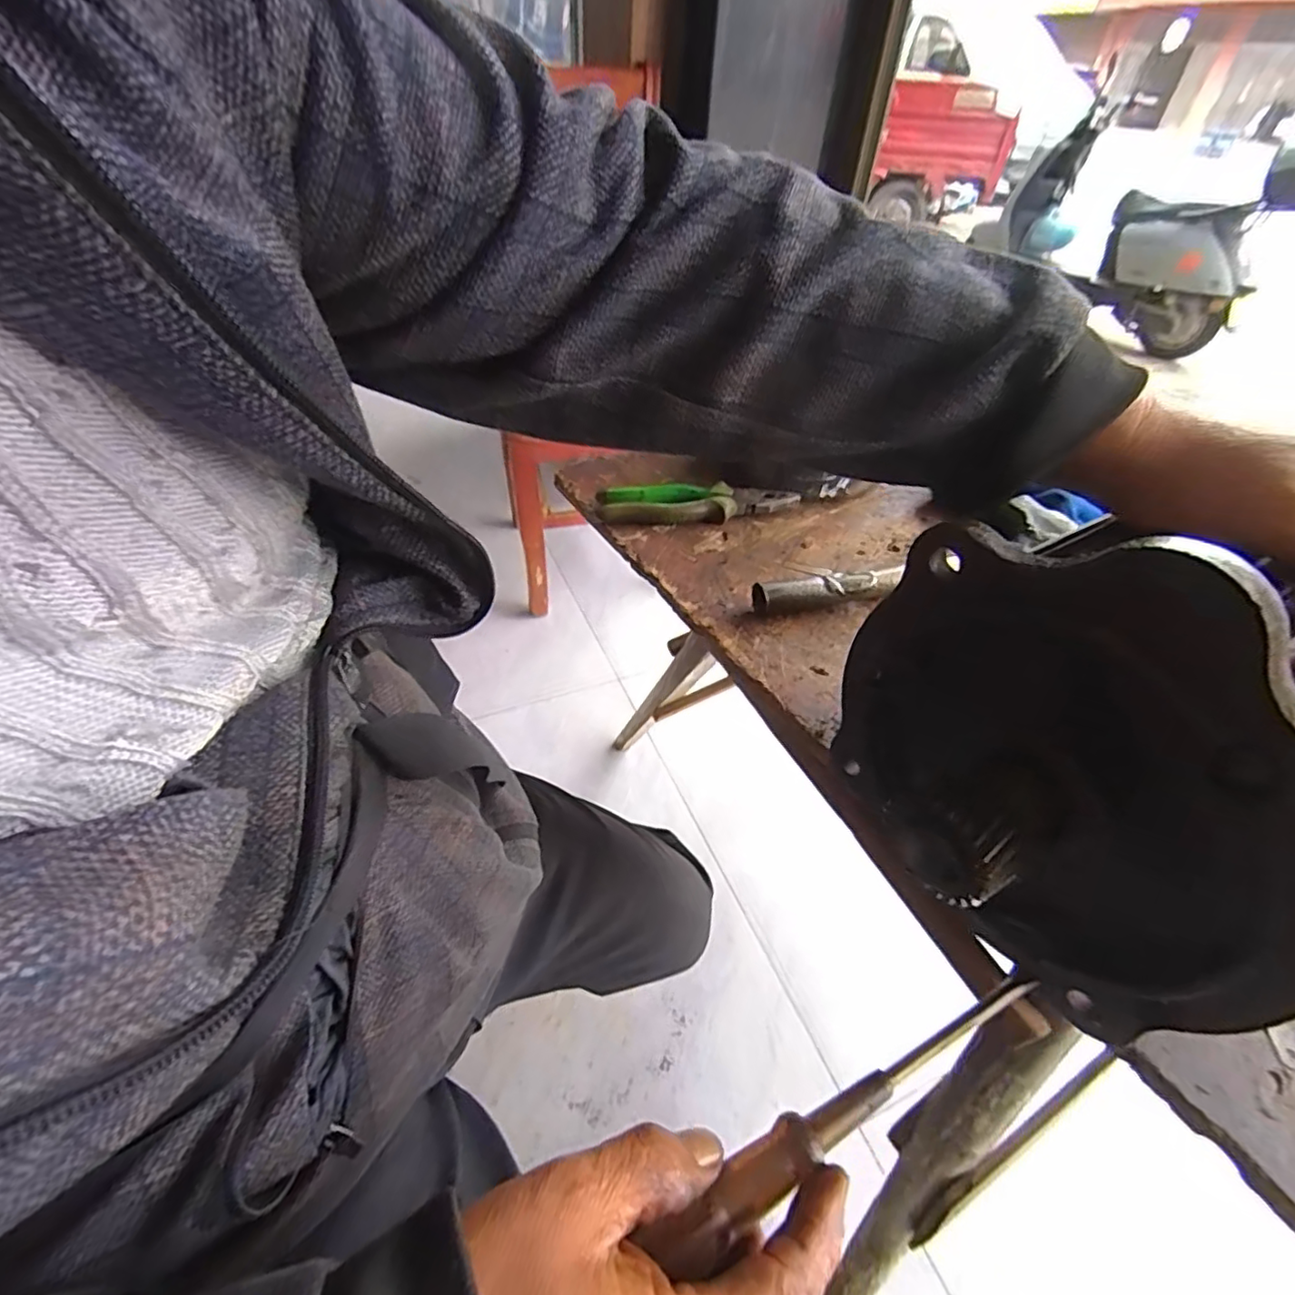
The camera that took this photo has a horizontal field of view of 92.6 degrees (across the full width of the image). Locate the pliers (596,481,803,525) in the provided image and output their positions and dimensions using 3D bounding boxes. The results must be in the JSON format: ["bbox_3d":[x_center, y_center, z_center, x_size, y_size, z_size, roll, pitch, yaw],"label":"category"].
[{"bbox_3d":[0.048,-0.140,0.602,0.189,0.019,0.040,-1,44,-5],"label":"pliers"}]

